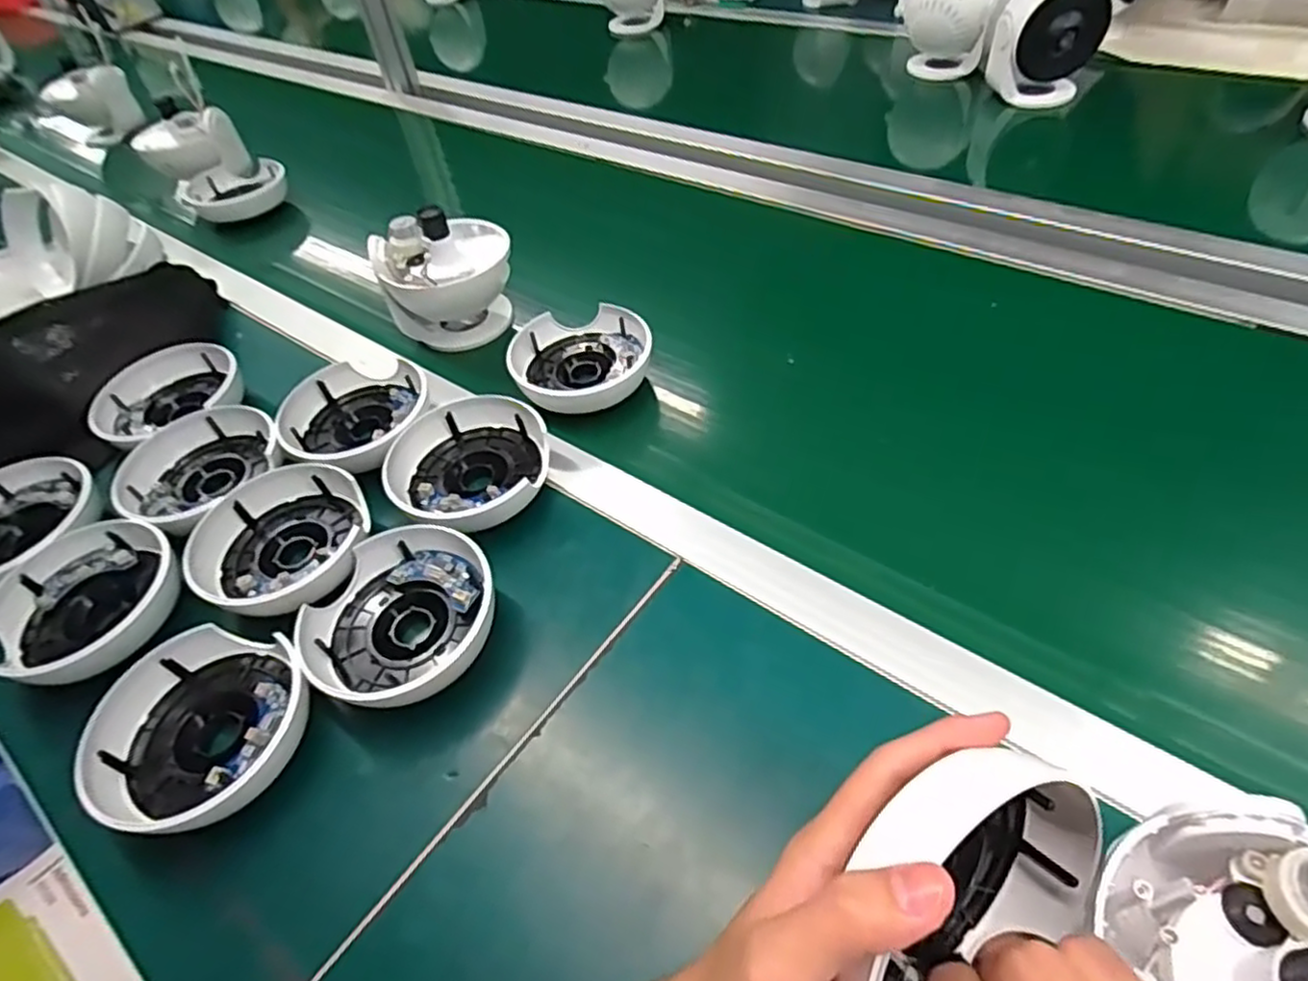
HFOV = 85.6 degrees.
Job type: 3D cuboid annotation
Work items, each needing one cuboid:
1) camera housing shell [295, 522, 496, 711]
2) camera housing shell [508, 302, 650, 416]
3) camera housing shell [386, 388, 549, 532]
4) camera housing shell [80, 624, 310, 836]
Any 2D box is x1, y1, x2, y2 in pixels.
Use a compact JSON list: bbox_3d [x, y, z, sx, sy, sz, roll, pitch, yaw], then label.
[{"bbox_3d":[-0.155,0.079,0.442,0.112,0.042,0.115,-3,49,4],"label":"camera housing shell"},{"bbox_3d":[-0.064,-0.114,0.603,0.118,0.040,0.113,-25,51,-16],"label":"camera housing shell"},{"bbox_3d":[-0.136,-0.019,0.524,0.117,0.036,0.120,-29,52,-18],"label":"camera housing shell"},{"bbox_3d":[-0.259,0.136,0.405,0.113,0.039,0.111,-3,49,4],"label":"camera housing shell"}]

